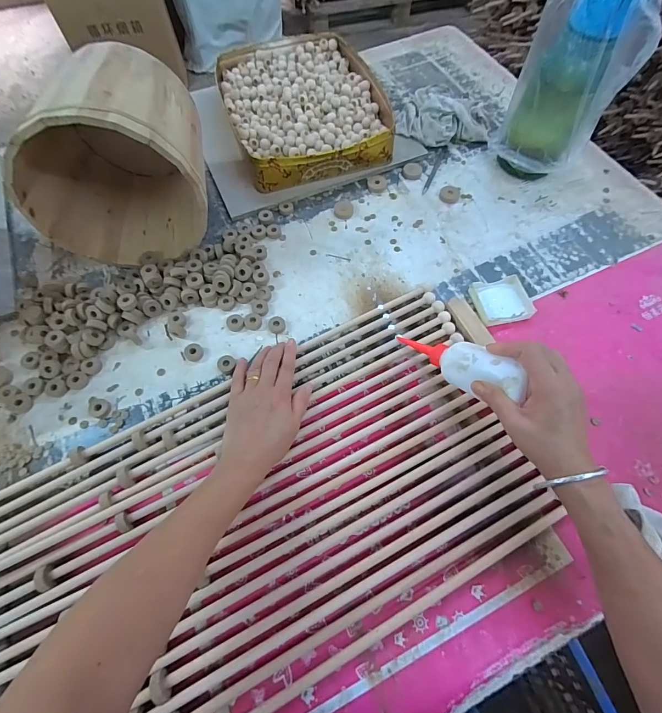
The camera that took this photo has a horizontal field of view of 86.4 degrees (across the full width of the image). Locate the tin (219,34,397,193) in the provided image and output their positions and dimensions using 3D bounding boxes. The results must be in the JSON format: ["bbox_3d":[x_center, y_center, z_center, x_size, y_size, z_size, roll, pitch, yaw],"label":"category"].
[{"bbox_3d":[-0.053,-0.495,0.703,0.285,0.065,0.373,-18,67,-7],"label":"tin"}]

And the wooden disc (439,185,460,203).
[{"bbox_3d":[0.218,-0.297,0.641,0.035,0.009,0.043,32,70,14],"label":"wooden disc"}]

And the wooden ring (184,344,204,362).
[{"bbox_3d":[-0.199,-0.007,0.509,0.029,0.008,0.025,39,72,16],"label":"wooden ring"}]

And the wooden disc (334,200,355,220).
[{"bbox_3d":[0.024,-0.264,0.629,0.035,0.011,0.040,35,71,15],"label":"wooden disc"}]

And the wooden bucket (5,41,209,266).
[{"bbox_3d":[-0.311,-0.306,0.524,0.244,0.223,0.244,0,66,1],"label":"wooden bucket"}]

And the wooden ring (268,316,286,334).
[{"bbox_3d":[-0.081,-0.047,0.528,0.025,0.008,0.026,0,66,1],"label":"wooden ring"}]

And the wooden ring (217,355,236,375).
[{"bbox_3d":[-0.150,0.011,0.502,0.025,0.010,0.025,0,66,1],"label":"wooden ring"}]

